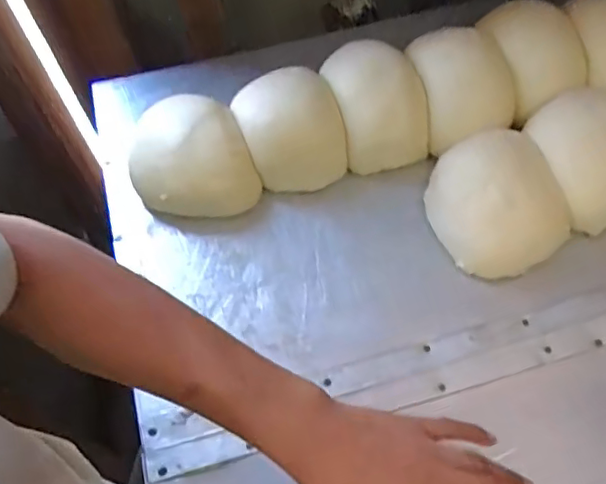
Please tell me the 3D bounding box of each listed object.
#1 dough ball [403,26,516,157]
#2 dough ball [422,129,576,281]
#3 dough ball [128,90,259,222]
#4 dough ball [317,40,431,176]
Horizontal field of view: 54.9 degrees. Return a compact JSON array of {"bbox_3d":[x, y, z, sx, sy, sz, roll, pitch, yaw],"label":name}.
[{"bbox_3d":[0.159,-0.166,0.602,0.093,0.056,0.123,-17,59,-6],"label":"dough ball"},{"bbox_3d":[0.181,-0.039,0.548,0.118,0.058,0.126,-2,59,3],"label":"dough ball"},{"bbox_3d":[-0.116,-0.087,0.584,0.112,0.088,0.128,-23,60,-9],"label":"dough ball"},{"bbox_3d":[0.076,-0.149,0.602,0.089,0.079,0.136,-14,59,-4],"label":"dough ball"}]

